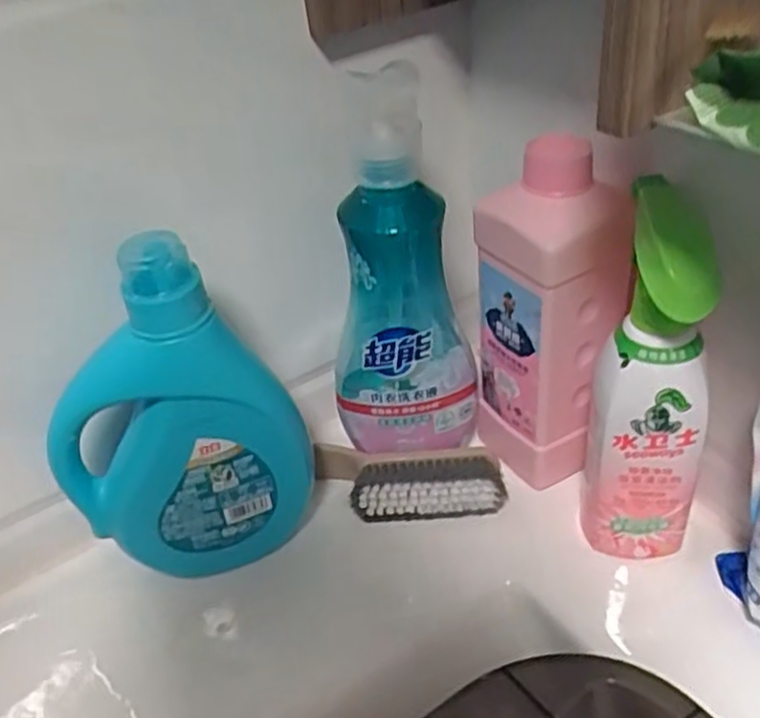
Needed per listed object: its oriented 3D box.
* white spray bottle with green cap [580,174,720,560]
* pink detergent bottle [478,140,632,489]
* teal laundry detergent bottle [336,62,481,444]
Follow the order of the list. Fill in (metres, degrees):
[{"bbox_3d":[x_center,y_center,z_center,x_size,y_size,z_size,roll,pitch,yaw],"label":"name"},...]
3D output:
[{"bbox_3d":[0.163,0.011,0.446,0.068,0.226,0.090,12,41,24],"label":"white spray bottle with green cap"},{"bbox_3d":[0.110,-0.025,0.498,0.080,0.223,0.070,-20,39,-15],"label":"pink detergent bottle"},{"bbox_3d":[0.009,-0.046,0.486,0.098,0.250,0.055,-5,37,3],"label":"teal laundry detergent bottle"}]

